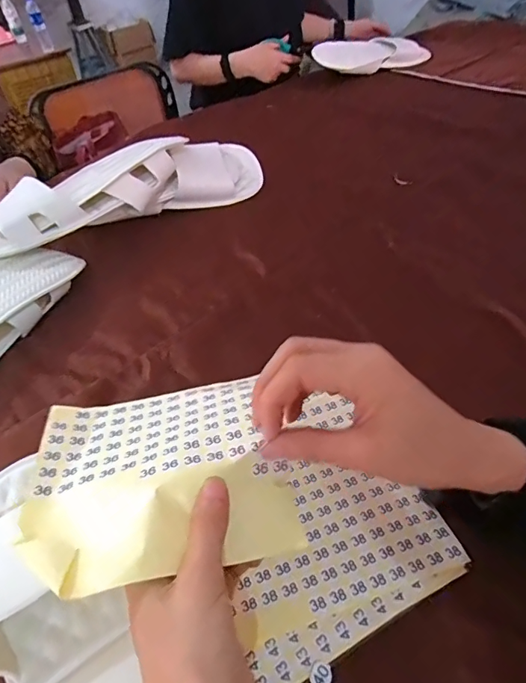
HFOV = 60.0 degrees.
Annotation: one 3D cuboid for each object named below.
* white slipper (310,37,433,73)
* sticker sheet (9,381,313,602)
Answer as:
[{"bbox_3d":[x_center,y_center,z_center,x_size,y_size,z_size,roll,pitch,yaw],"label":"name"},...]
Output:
[{"bbox_3d":[0.265,-0.685,1.086,0.282,0.065,0.078,-5,44,4],"label":"white slipper"},{"bbox_3d":[-0.070,0.080,0.296,0.157,0.041,0.145,-15,47,-7],"label":"sticker sheet"}]

